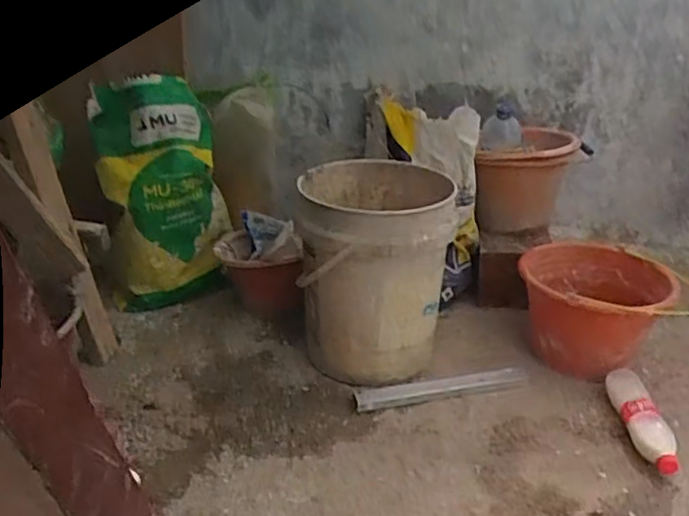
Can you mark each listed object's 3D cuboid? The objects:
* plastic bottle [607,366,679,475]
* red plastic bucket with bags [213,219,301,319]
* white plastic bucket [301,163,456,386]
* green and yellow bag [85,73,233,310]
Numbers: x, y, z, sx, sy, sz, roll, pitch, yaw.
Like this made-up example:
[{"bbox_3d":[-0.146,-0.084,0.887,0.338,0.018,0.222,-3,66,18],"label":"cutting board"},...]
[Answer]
[{"bbox_3d":[0.512,0.282,1.110,0.058,0.065,0.220,1,25,3],"label":"plastic bottle"},{"bbox_3d":[-0.193,0.035,1.497,0.190,0.177,0.226,0,24,-3],"label":"red plastic bucket with bags"},{"bbox_3d":[0.067,0.035,1.270,0.287,0.371,0.310,-1,25,0],"label":"white plastic bucket"},{"bbox_3d":[-0.419,-0.140,1.475,0.275,0.515,0.092,-15,29,-28],"label":"green and yellow bag"}]

